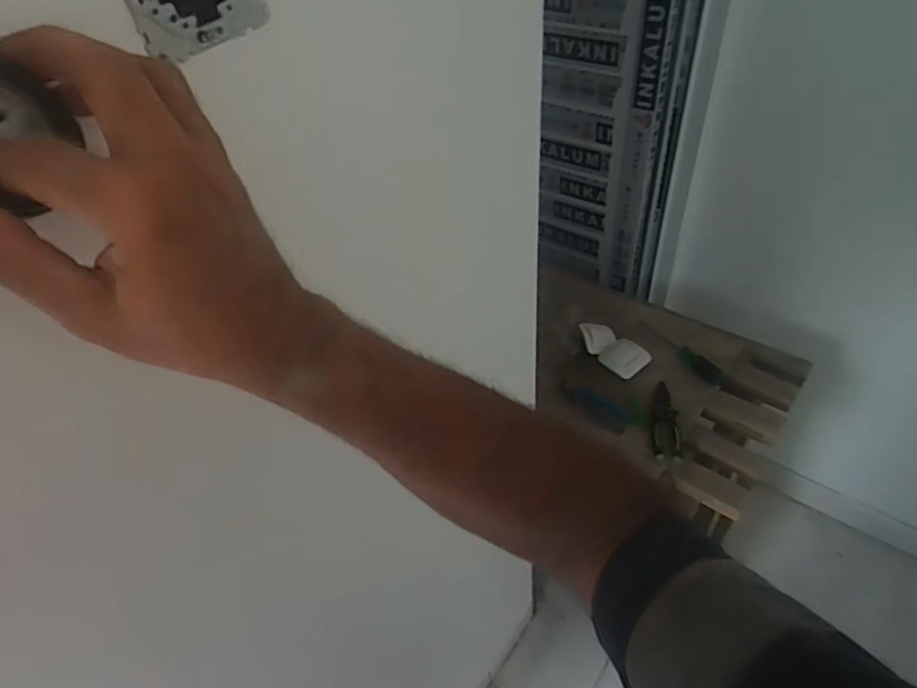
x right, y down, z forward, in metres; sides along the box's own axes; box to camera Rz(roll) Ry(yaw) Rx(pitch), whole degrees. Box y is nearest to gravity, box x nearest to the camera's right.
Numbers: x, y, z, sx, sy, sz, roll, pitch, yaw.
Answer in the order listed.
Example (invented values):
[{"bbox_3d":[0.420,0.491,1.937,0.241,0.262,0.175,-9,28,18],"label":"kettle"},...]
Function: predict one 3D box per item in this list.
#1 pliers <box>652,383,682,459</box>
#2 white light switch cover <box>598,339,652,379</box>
[{"bbox_3d":[0.373,0.140,1.044,0.050,0.018,0.157,5,46,11],"label":"pliers"},{"bbox_3d":[0.331,0.027,1.167,0.091,0.017,0.077,-35,52,-26],"label":"white light switch cover"}]

